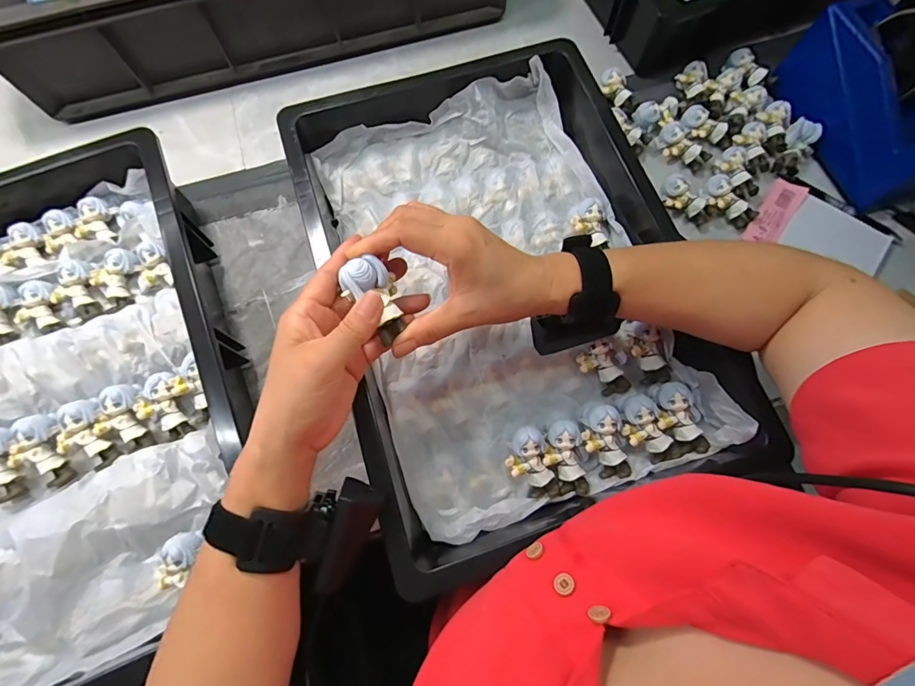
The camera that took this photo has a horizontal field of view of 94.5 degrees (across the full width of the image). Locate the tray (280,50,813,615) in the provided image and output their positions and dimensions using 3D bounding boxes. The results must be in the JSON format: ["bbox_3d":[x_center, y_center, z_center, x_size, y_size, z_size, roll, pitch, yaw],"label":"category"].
[{"bbox_3d":[0.039,-0.057,0.374,0.306,0.075,0.432,-17,75,-5],"label":"tray"}]

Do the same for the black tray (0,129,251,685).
[{"bbox_3d":[-0.340,0.039,0.349,0.313,0.062,0.452,-22,75,-7],"label":"black tray"}]

